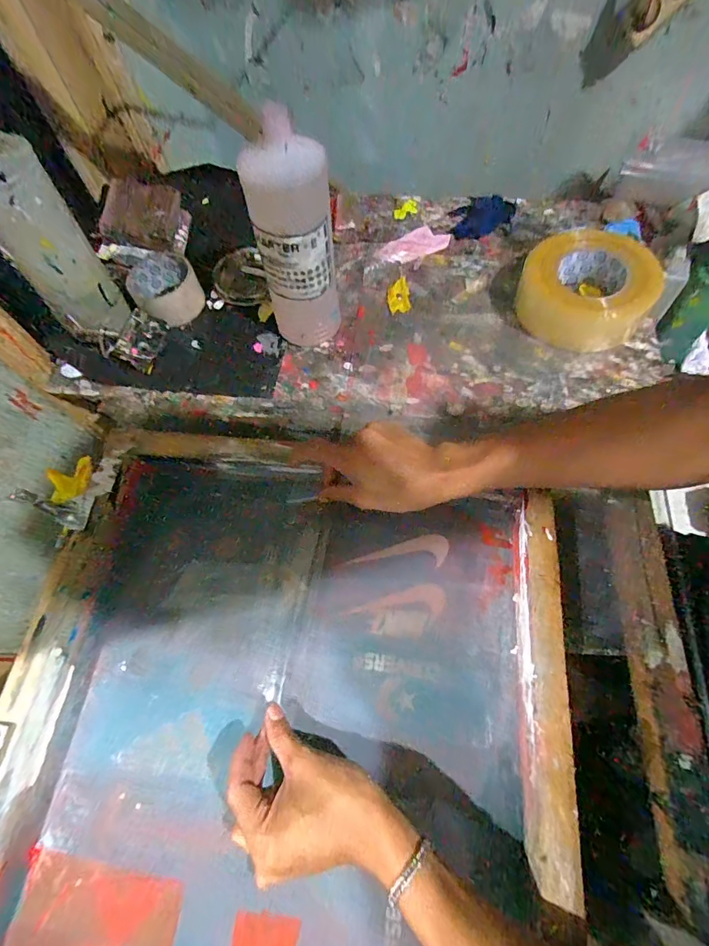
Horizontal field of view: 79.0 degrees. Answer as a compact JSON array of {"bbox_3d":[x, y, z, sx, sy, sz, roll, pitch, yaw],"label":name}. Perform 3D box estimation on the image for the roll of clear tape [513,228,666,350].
[{"bbox_3d":[0.286,-0.229,0.527,0.148,0.056,0.143,-1,64,3],"label":"roll of clear tape"}]

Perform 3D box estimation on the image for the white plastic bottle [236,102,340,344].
[{"bbox_3d":[-0.060,-0.237,0.461,0.082,0.221,0.071,-12,64,-2],"label":"white plastic bottle"}]

